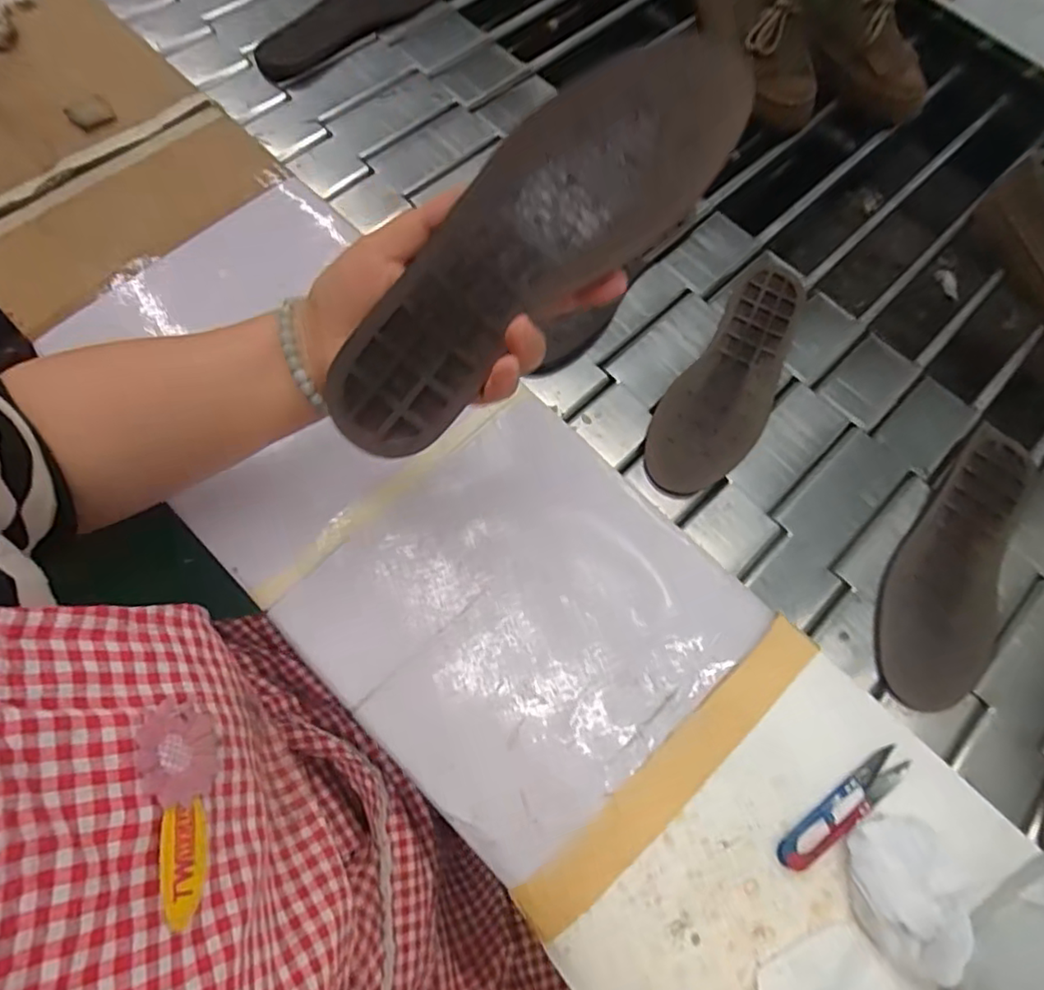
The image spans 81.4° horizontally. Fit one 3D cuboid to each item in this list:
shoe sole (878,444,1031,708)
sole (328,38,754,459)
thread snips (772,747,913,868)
[{"bbox_3d":[0.350,0.051,0.490,0.083,0.016,0.254,27,72,7],"label":"shoe sole"},{"bbox_3d":[0.000,-0.119,0.297,0.246,0.029,0.074,-43,76,7],"label":"sole"},{"bbox_3d":[0.199,0.192,0.372,0.104,0.004,0.021,-31,74,-12],"label":"thread snips"}]

